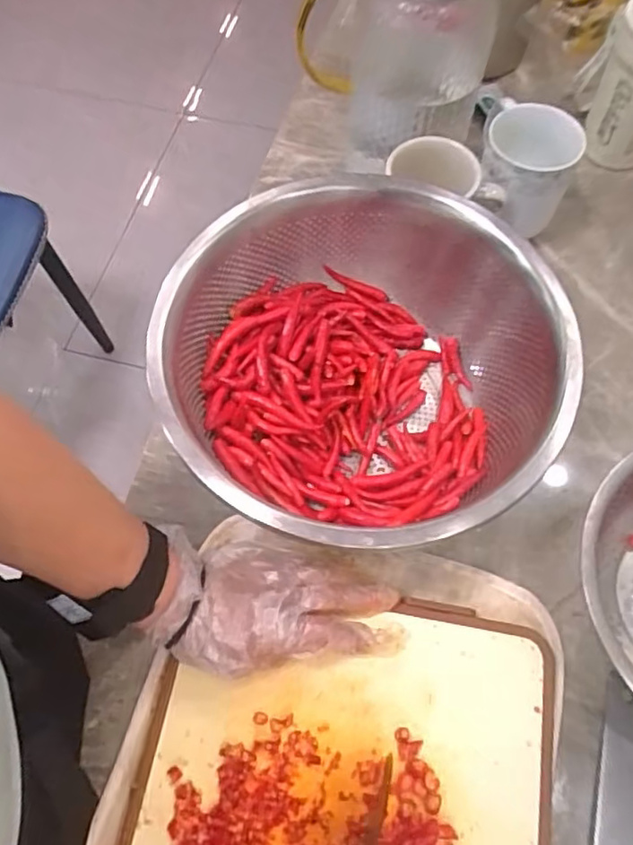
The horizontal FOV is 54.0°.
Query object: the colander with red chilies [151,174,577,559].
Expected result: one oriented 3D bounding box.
[{"bbox_3d":[0.035,-0.036,0.473,0.260,0.124,0.265,0,65,0],"label":"colander with red chilies"}]

